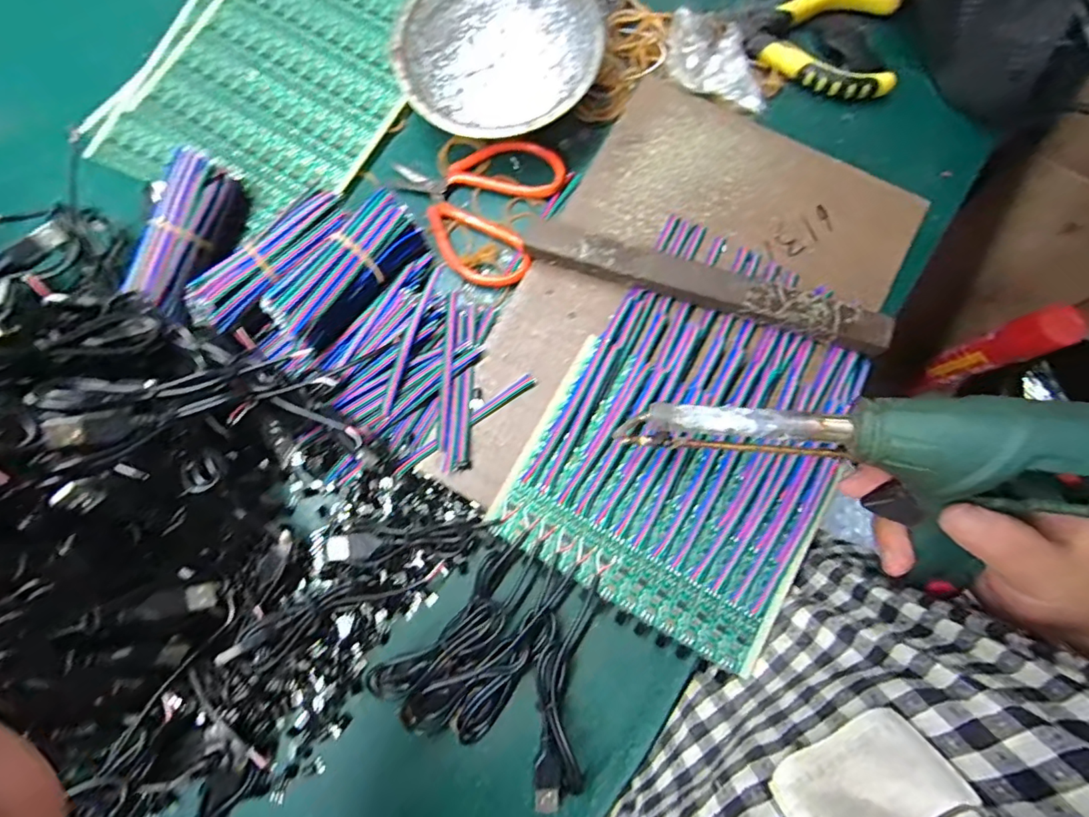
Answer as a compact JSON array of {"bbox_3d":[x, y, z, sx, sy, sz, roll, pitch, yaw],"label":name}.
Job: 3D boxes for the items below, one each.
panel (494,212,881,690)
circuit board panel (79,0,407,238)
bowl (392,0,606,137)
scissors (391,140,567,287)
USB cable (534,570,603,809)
[{"bbox_3d":[0.090,0.010,0.297,0.162,0.010,0.219,28,81,7],"label":"panel"},{"bbox_3d":[-0.186,-0.238,0.356,0.181,0.012,0.227,30,81,7],"label":"circuit board panel"},{"bbox_3d":[-0.029,-0.226,0.334,0.128,0.037,0.120,-19,79,-2],"label":"bowl"},{"bbox_3d":[-0.036,-0.126,0.330,0.105,0.007,0.094,-12,79,-1],"label":"scissors"},{"bbox_3d":[0.010,0.152,0.279,0.030,0.016,0.114,4,79,2],"label":"USB cable"}]

